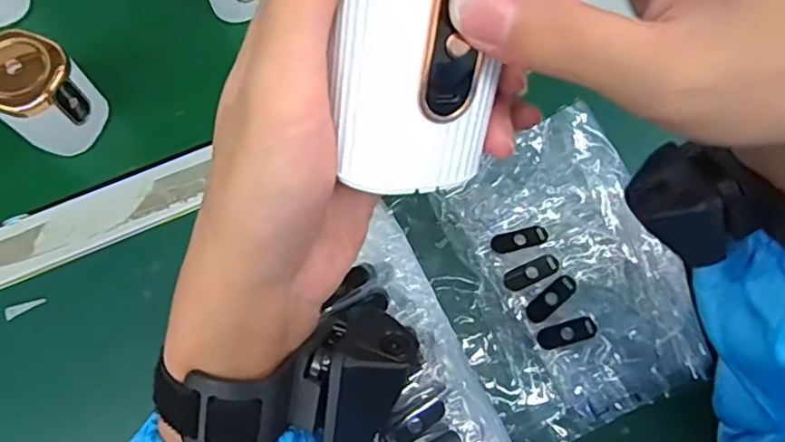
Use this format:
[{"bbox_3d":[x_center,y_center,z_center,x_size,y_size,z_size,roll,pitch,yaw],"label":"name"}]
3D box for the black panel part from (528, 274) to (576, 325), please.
[{"bbox_3d":[0.106,0.052,0.408,0.043,0.009,0.015,-34,77,-28],"label":"black panel part"}]

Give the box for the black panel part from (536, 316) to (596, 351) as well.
[{"bbox_3d":[0.116,0.075,0.407,0.039,0.007,0.015,-14,75,-6],"label":"black panel part"}]

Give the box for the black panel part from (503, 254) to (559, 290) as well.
[{"bbox_3d":[0.095,0.035,0.419,0.040,0.005,0.014,-24,76,-8],"label":"black panel part"}]

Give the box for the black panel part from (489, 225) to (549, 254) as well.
[{"bbox_3d":[0.088,0.013,0.425,0.040,0.005,0.014,-14,75,-6],"label":"black panel part"}]

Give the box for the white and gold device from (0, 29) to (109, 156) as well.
[{"bbox_3d":[-0.233,-0.084,0.411,0.057,0.070,0.056,35,76,8],"label":"white and gold device"}]

